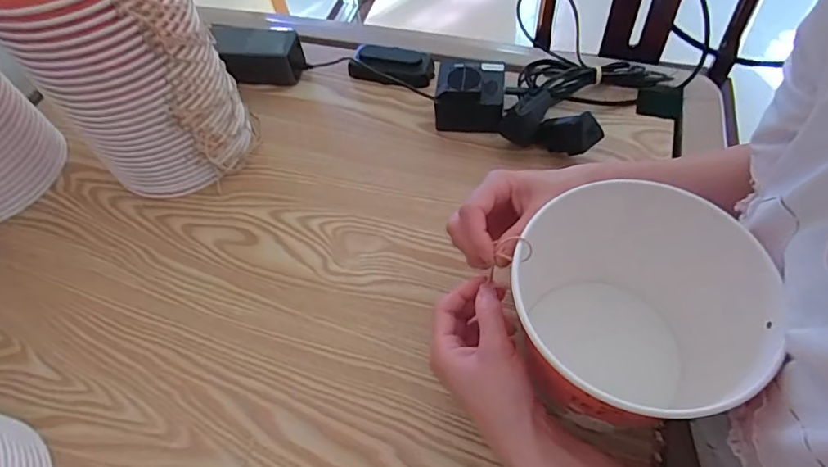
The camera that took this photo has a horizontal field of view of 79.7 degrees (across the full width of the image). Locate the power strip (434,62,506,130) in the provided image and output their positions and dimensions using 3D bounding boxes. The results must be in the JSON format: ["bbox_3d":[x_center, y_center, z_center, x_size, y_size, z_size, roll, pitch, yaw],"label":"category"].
[{"bbox_3d":[0.065,-0.158,0.574,0.074,0.059,0.074,6,58,9],"label":"power strip"}]

